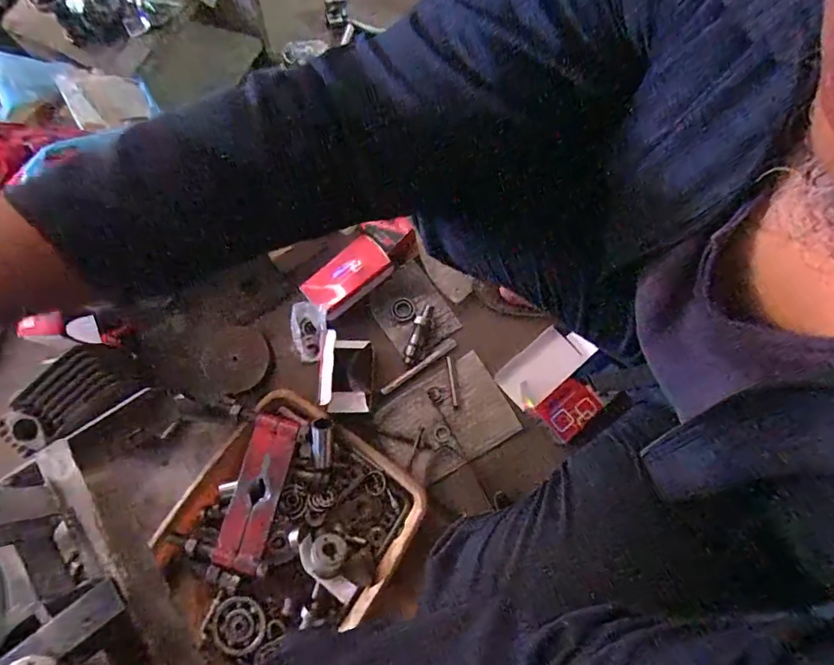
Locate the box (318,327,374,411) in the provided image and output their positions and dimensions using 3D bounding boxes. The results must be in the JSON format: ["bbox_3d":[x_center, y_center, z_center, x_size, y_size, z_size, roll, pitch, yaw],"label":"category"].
[{"bbox_3d":[-0.093,0.058,0.640,0.058,0.109,0.101,0,76,2],"label":"box"}]

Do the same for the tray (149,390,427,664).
[{"bbox_3d":[-0.186,0.273,0.630,0.281,0.060,0.331,35,80,9],"label":"tray"}]

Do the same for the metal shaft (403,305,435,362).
[{"bbox_3d":[-0.001,0.001,0.705,0.020,0.019,0.092,23,91,7],"label":"metal shaft"}]

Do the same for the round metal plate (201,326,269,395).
[{"bbox_3d":[-0.268,0.040,0.694,0.093,0.004,0.092,-3,95,-31],"label":"round metal plate"}]

